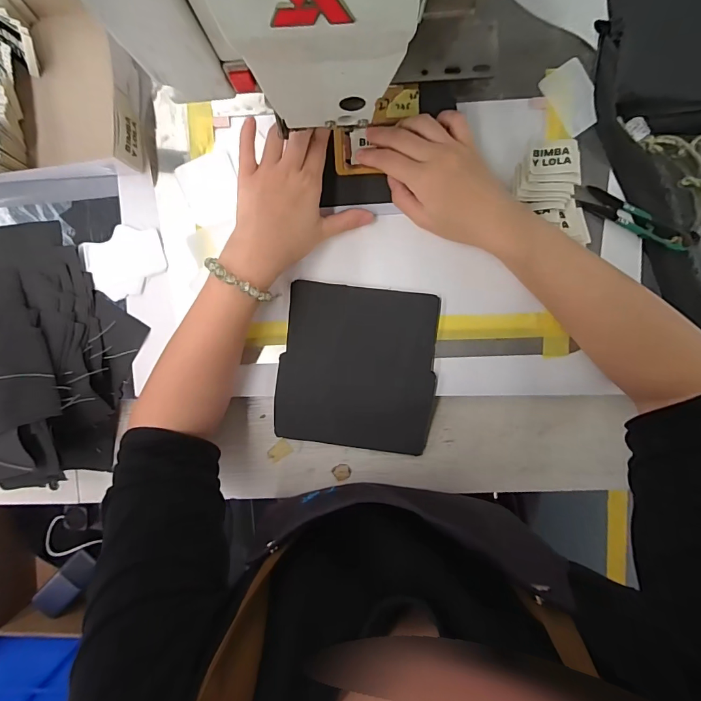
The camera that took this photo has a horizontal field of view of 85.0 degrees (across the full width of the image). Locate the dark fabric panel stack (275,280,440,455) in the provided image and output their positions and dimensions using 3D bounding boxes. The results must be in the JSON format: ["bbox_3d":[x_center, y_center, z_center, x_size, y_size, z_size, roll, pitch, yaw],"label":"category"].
[{"bbox_3d":[0.007,0.019,0.388,0.152,0.015,0.162,7,98,4],"label":"dark fabric panel stack"}]

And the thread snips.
[{"bbox_3d":[0.262,-0.124,0.354,0.116,0.009,0.026,26,94,0],"label":"thread snips"}]

